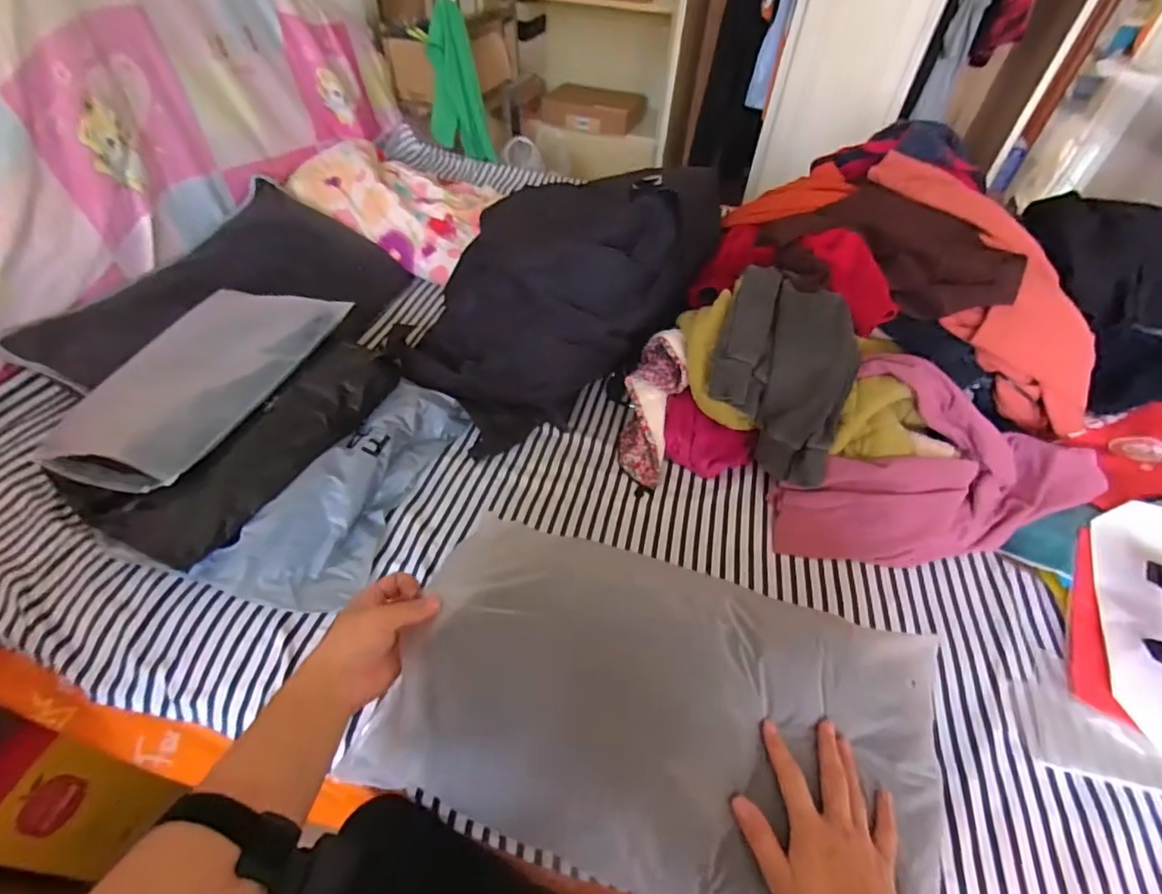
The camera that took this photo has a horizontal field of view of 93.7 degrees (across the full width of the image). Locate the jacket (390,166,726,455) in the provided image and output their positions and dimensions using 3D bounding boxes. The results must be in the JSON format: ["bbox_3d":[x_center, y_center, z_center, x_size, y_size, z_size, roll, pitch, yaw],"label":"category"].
[{"bbox_3d":[-0.041,-0.282,0.945,0.372,0.297,0.537,23,50,17],"label":"jacket"}]

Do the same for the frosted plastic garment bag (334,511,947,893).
[{"bbox_3d":[0.089,0.250,0.511,0.527,0.088,0.283,14,55,8],"label":"frosted plastic garment bag"}]

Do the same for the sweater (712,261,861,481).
[{"bbox_3d":[0.302,-0.110,0.853,0.192,0.202,0.272,14,48,9],"label":"sweater"}]

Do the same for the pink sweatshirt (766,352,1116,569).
[{"bbox_3d":[0.530,0.035,0.775,0.461,0.207,0.209,5,47,3],"label":"pink sweatshirt"}]

